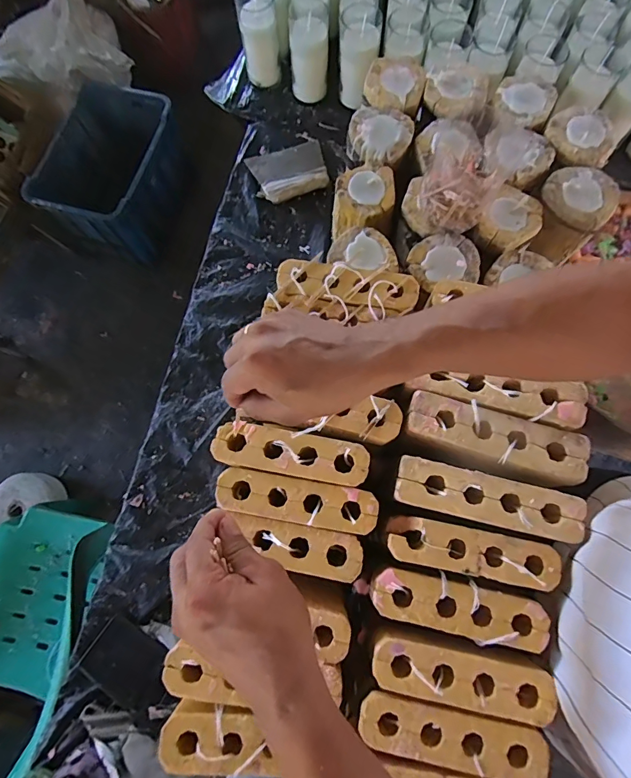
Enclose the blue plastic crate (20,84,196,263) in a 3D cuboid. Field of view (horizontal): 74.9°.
[{"bbox_3d":[-0.666,-0.743,1.435,0.392,0.237,0.524,9,76,3],"label":"blue plastic crate"}]

